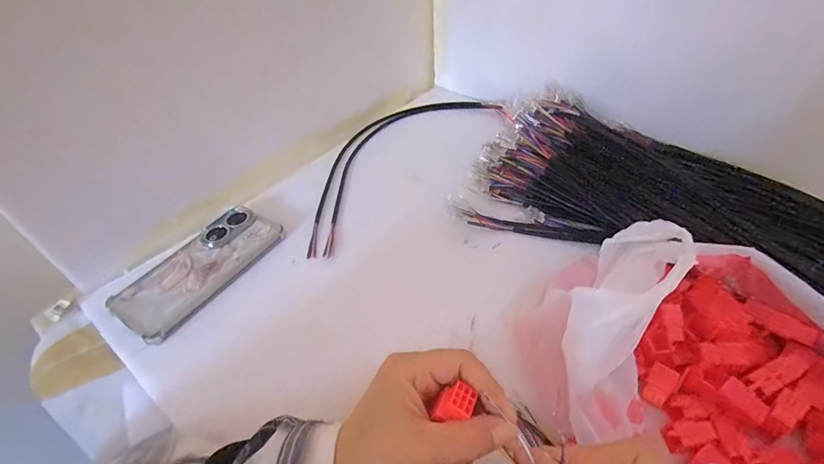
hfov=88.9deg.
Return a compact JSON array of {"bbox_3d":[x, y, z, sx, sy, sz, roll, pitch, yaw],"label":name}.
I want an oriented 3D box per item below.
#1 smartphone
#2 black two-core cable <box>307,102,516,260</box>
[{"bbox_3d":[-0.211,0.035,0.421,0.073,0.013,0.157,25,53,23],"label":"smartphone"},{"bbox_3d":[-0.026,-0.104,0.554,0.151,0.016,0.359,35,57,29],"label":"black two-core cable"}]

